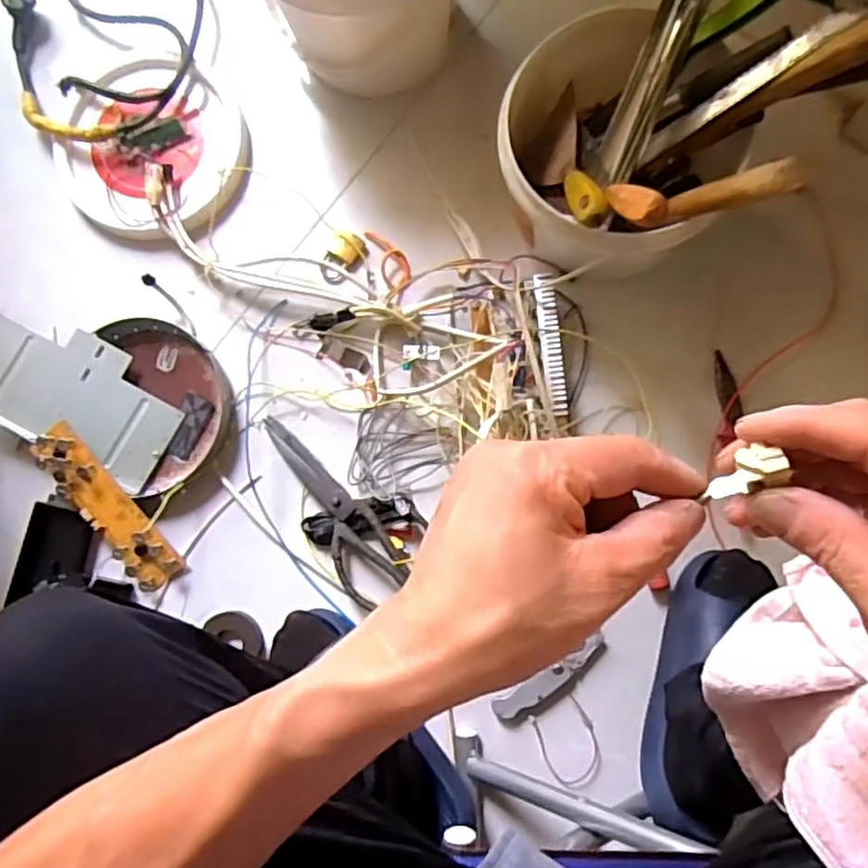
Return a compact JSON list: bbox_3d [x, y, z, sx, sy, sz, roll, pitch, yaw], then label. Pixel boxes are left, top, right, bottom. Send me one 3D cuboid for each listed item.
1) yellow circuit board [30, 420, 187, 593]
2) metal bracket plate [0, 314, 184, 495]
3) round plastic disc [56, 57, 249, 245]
[{"bbox_3d":[-0.363,0.083,0.773,0.054,0.022,0.206,-37,97,-1],"label":"yellow circuit board"},{"bbox_3d":[-0.407,-0.044,0.793,0.235,0.038,0.133,28,86,6],"label":"metal bracket plate"},{"bbox_3d":[-0.334,-0.337,0.821,0.219,0.032,0.212,0,83,1],"label":"round plastic disc"}]

